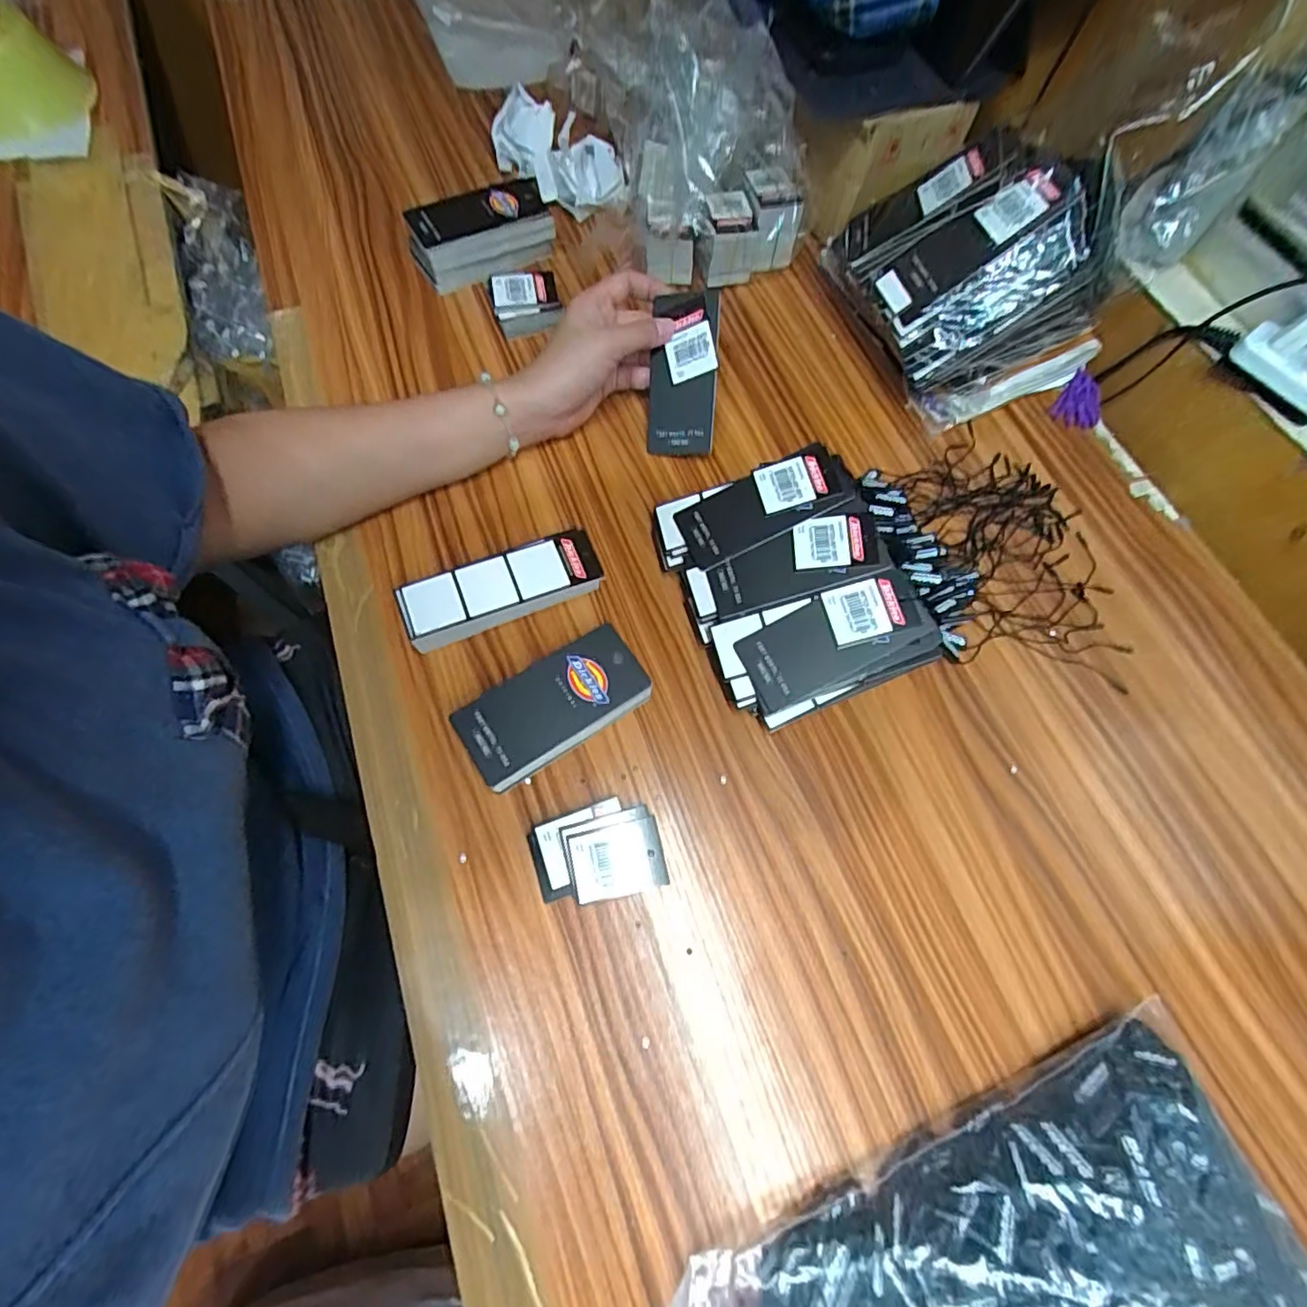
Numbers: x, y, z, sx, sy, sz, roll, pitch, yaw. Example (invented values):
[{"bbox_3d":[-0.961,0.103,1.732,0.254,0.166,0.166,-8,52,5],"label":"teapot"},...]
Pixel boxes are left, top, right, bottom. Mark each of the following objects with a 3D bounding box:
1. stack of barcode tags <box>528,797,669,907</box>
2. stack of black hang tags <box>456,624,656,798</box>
[{"bbox_3d":[-0.031,0.111,0.330,0.069,0.010,0.050,-12,69,-8],"label":"stack of barcode tags"},{"bbox_3d":[-0.059,0.032,0.352,0.107,0.027,0.052,-30,72,-15],"label":"stack of black hang tags"}]

